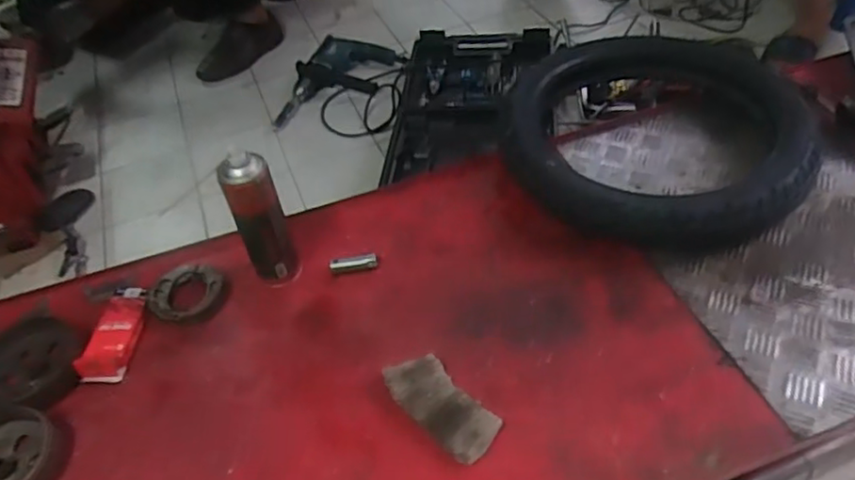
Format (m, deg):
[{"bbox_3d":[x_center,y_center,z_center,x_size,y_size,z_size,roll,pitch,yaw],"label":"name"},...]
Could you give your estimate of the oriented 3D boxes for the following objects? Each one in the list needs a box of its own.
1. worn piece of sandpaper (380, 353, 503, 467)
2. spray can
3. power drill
[{"bbox_3d":[0.017,0.194,0.771,0.075,0.036,0.155,-37,53,-27],"label":"worn piece of sandpaper"},{"bbox_3d":[-0.217,-0.017,0.859,0.061,0.209,0.064,-3,45,3],"label":"spray can"},{"bbox_3d":[-0.227,-0.408,1.605,0.210,0.066,0.385,18,50,22],"label":"power drill"}]

